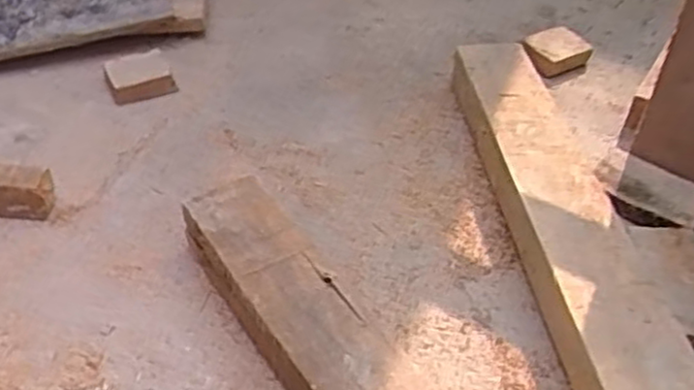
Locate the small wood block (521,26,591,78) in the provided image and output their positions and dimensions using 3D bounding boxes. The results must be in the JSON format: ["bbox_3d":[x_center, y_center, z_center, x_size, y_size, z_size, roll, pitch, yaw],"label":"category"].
[{"bbox_3d":[0.189,-0.131,0.680,0.057,0.021,0.043,-22,48,-26],"label":"small wood block"}]

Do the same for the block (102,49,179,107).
[{"bbox_3d":[-0.175,-0.098,0.625,0.049,0.020,0.044,-21,47,-25],"label":"block"}]

